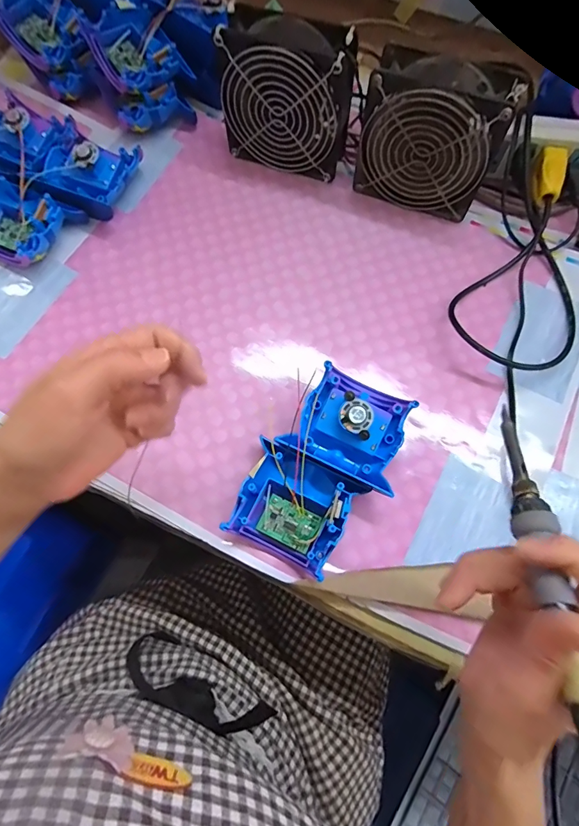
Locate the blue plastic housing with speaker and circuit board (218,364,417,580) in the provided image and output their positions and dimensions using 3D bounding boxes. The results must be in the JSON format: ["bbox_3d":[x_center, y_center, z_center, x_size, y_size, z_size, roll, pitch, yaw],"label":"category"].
[{"bbox_3d":[0.029,0.043,0.331,0.096,0.041,0.154,26,74,10],"label":"blue plastic housing with speaker and circuit board"}]

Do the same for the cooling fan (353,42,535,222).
[{"bbox_3d":[0.130,-0.253,0.387,0.127,0.118,0.055,22,73,9],"label":"cooling fan"}]

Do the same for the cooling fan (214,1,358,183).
[{"bbox_3d":[-0.001,-0.299,0.402,0.121,0.120,0.049,19,72,8],"label":"cooling fan"}]

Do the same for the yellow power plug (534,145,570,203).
[{"bbox_3d":[0.252,-0.231,0.408,0.030,0.027,0.049,18,72,6],"label":"yellow power plug"}]

